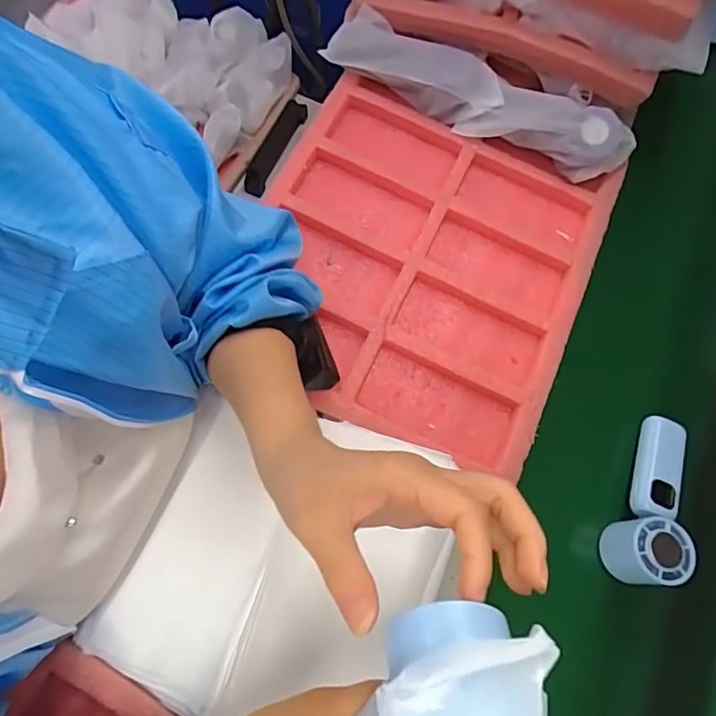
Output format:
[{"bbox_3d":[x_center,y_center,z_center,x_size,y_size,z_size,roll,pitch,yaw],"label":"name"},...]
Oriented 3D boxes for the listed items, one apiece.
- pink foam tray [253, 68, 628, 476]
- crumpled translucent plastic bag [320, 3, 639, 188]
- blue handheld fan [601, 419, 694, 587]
[{"bbox_3d":[0.063,-0.096,0.519,0.324,0.040,0.346,22,71,2],"label":"pink foam tray"},{"bbox_3d":[0.131,-0.281,0.562,0.341,0.053,0.066,24,71,2],"label":"crumpled translucent plastic bag"},{"bbox_3d":[0.275,0.129,0.468,0.053,0.055,0.152,25,71,3],"label":"blue handheld fan"}]

